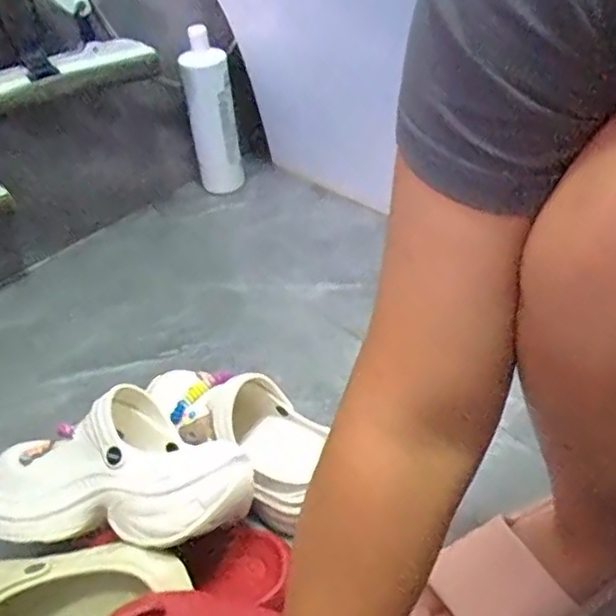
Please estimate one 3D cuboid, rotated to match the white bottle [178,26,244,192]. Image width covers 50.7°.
[{"bbox_3d":[-0.150,-0.292,1.042,0.072,0.267,0.068,-10,41,-3],"label":"white bottle"}]

